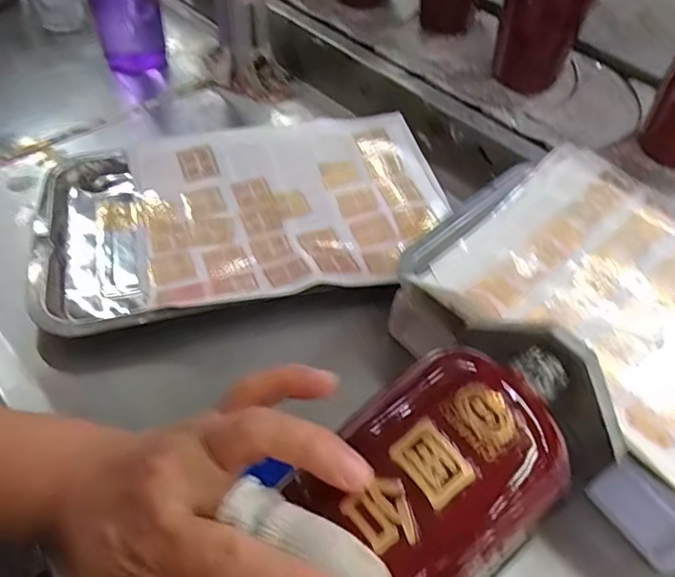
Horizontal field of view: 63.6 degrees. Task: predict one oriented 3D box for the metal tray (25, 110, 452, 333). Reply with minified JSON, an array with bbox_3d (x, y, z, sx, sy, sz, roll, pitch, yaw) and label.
[{"bbox_3d":[-0.072,-0.067,0.472,0.346,0.030,0.217,-11,53,-11],"label":"metal tray"}]

